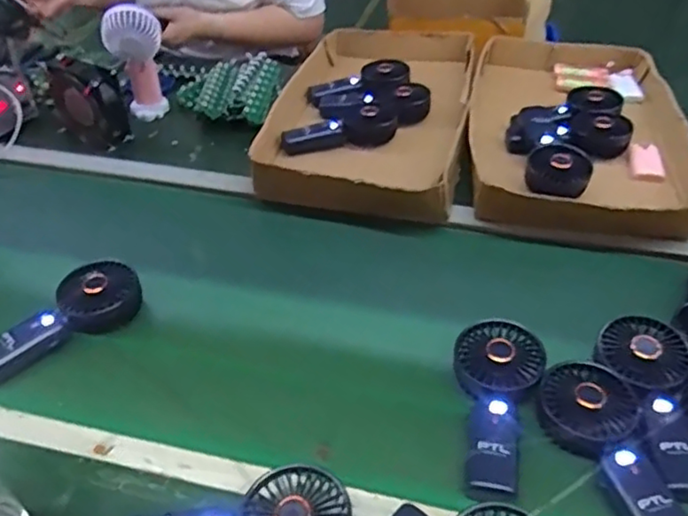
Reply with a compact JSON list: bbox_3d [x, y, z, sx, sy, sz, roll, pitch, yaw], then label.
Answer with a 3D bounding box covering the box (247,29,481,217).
[{"bbox_3d":[0.050,-0.255,1.050,0.296,0.068,0.562,8,42,10],"label":"box"}]

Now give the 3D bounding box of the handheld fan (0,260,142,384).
[{"bbox_3d":[-0.305,0.070,0.685,0.080,0.037,0.177,23,47,25],"label":"handheld fan"}]

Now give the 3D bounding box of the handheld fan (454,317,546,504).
[{"bbox_3d":[0.144,0.135,0.593,0.081,0.030,0.188,8,42,10],"label":"handheld fan"}]

